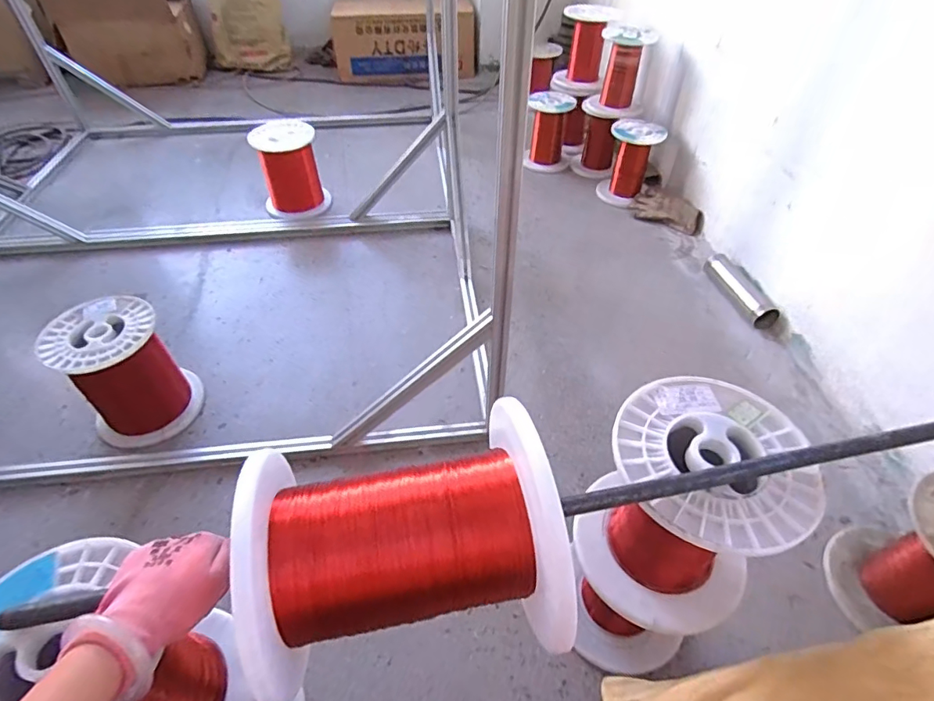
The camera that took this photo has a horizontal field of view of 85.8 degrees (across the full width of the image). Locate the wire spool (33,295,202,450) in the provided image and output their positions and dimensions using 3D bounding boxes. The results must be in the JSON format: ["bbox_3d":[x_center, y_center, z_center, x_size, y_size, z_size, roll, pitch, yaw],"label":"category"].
[{"bbox_3d":[-0.689,0.047,1.021,0.206,0.234,0.201,1,47,-1],"label":"wire spool"}]

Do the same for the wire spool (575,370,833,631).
[{"bbox_3d":[0.252,0.183,0.587,0.197,0.219,0.201,25,51,22],"label":"wire spool"}]

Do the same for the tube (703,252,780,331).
[{"bbox_3d":[0.724,-0.162,1.343,0.076,0.063,0.265,-10,47,-9],"label":"tube"}]

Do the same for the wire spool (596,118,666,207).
[{"bbox_3d":[0.537,-0.615,1.668,0.168,0.235,0.171,0,46,0],"label":"wire spool"}]

